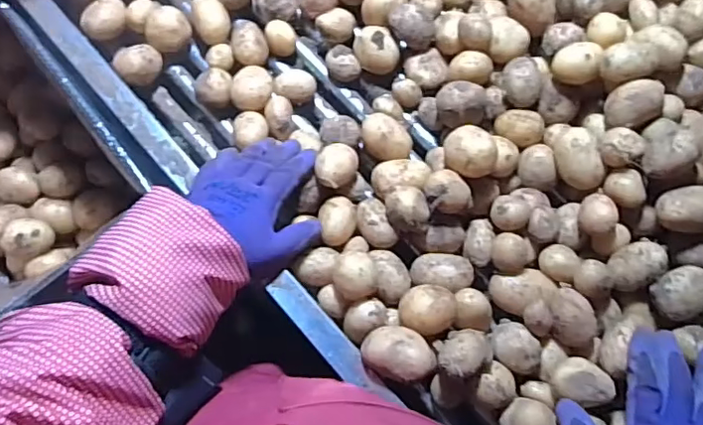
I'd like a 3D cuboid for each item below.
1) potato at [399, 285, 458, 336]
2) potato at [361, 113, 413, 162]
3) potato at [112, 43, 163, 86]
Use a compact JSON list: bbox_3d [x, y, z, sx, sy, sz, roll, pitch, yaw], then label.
[{"bbox_3d":[0.070,0.088,0.499,0.050,0.034,0.043,-6,77,-3],"label":"potato"},{"bbox_3d":[0.036,-0.075,0.573,0.048,0.044,0.048,0,76,-2],"label":"potato"},{"bbox_3d":[-0.225,-0.157,0.595,0.040,0.046,0.047,44,79,8],"label":"potato"}]

